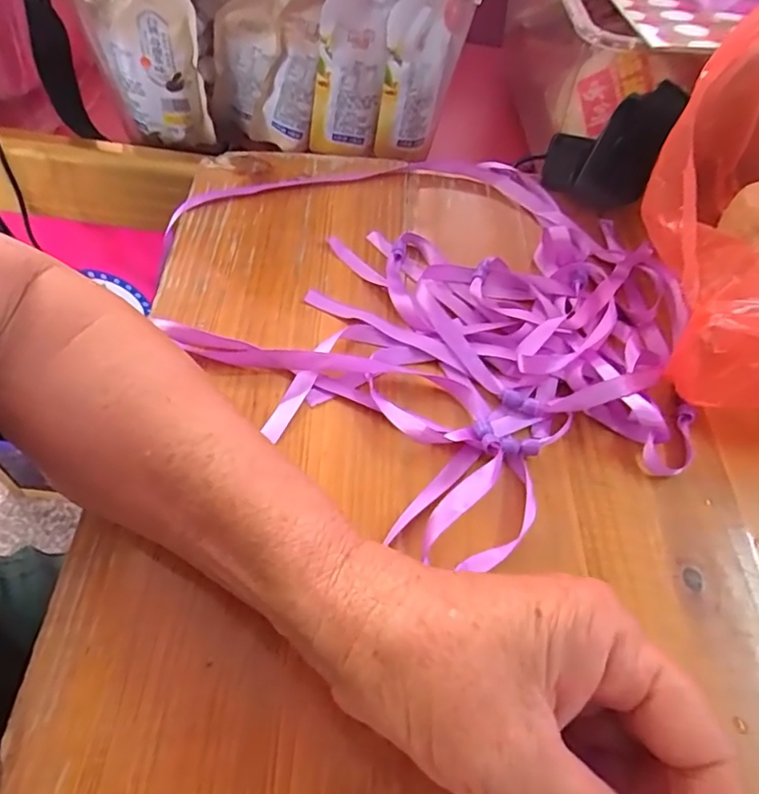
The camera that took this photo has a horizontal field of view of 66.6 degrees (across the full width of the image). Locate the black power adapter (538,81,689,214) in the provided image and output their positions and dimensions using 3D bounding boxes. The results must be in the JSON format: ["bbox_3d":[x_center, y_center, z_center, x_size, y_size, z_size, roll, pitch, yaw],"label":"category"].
[{"bbox_3d":[0.144,-0.164,0.369,0.065,0.078,0.022,38,59,18],"label":"black power adapter"}]

